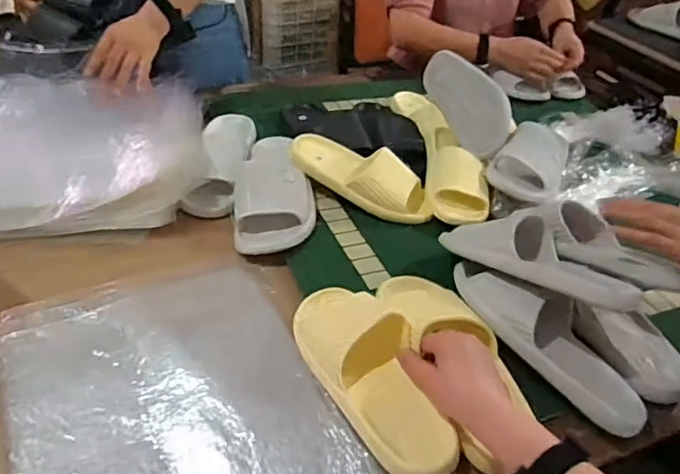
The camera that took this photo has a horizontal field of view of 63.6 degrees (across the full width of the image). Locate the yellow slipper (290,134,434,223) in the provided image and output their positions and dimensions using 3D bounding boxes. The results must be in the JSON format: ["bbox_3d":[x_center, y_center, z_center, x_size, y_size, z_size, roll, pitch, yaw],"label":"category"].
[{"bbox_3d":[0.032,-0.093,0.889,0.244,0.072,0.090,18,41,16],"label":"yellow slipper"}]

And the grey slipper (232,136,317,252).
[{"bbox_3d":[-0.106,-0.104,0.879,0.117,0.085,0.290,-1,39,-7],"label":"grey slipper"}]

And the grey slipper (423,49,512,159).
[{"bbox_3d":[0.236,-0.255,1.011,0.081,0.093,0.303,-2,39,-8],"label":"grey slipper"}]

